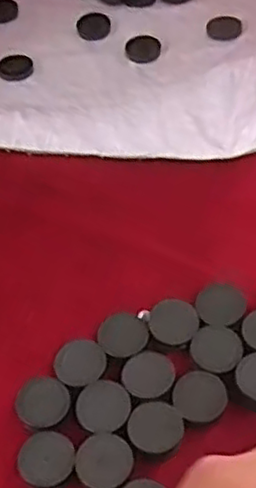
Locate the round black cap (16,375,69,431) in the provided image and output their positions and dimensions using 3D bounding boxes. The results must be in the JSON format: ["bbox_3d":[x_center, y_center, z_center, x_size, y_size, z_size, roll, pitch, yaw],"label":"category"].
[{"bbox_3d":[-0.053,0.097,0.426,0.031,0.006,0.036,-19,53,-11],"label":"round black cap"}]

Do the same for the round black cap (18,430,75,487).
[{"bbox_3d":[-0.048,0.126,0.405,0.032,0.004,0.032,-2,52,3],"label":"round black cap"}]

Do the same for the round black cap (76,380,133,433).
[{"bbox_3d":[-0.015,0.098,0.421,0.032,0.004,0.034,-2,53,3],"label":"round black cap"}]

